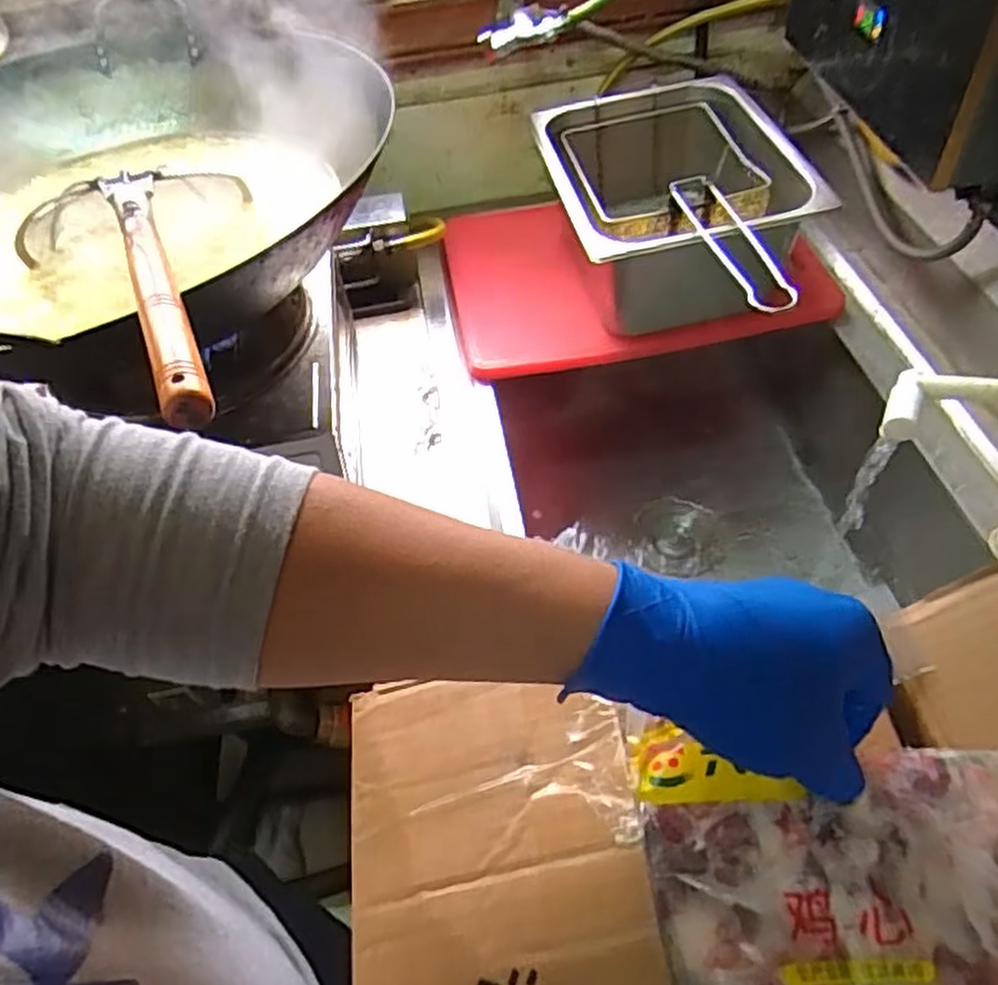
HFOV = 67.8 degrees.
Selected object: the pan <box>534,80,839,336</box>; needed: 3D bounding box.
[{"bbox_3d":[0.201,-0.364,0.922,0.260,0.125,0.350,-9,51,-2],"label":"pan"}]

